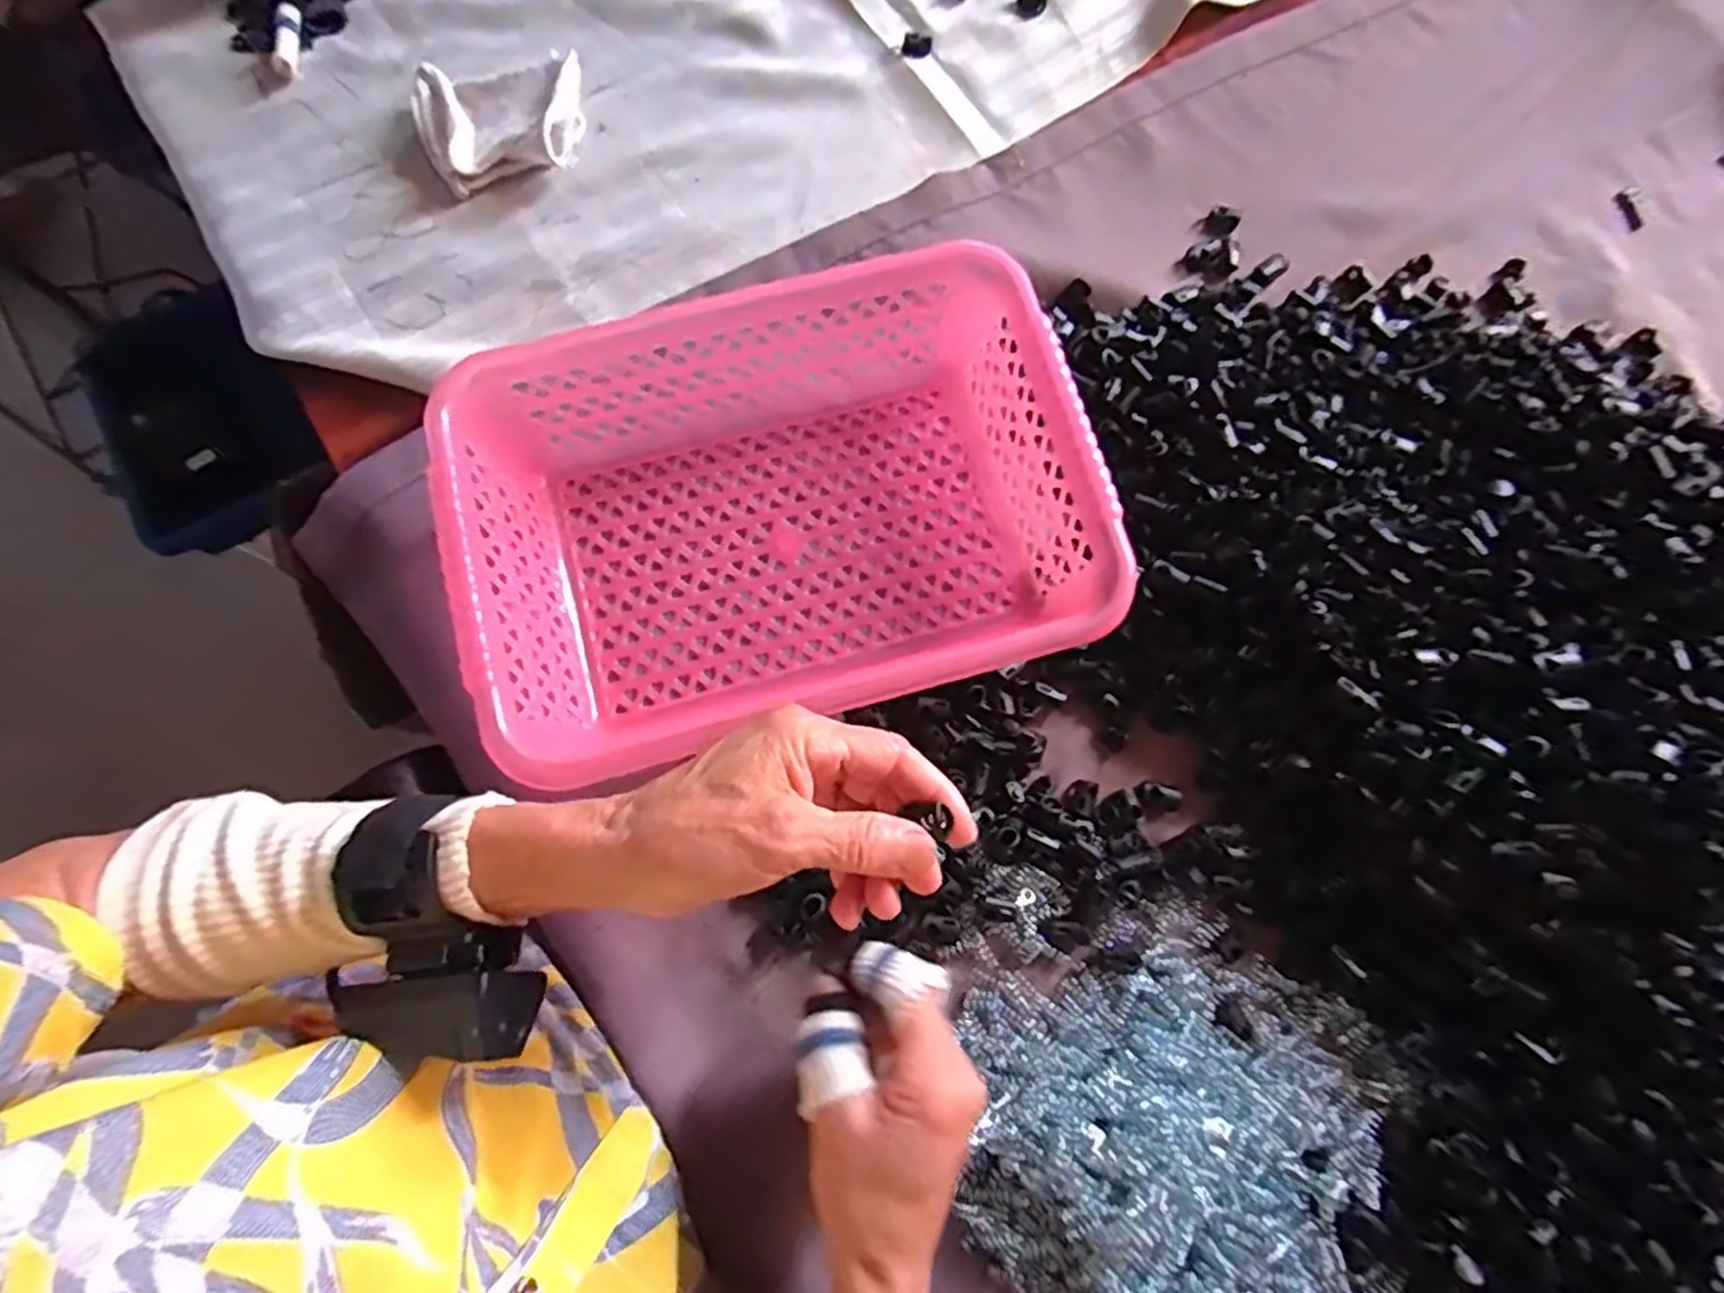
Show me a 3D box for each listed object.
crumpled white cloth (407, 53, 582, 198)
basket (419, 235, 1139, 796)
[{"bbox_3d":[-0.231,-0.336,0.481,0.102,0.029,0.083,-11,78,-4],"label":"crumpled white cloth"},{"bbox_3d":[-0.042,-0.070,0.398,0.303,0.084,0.215,-15,79,-5],"label":"basket"}]

